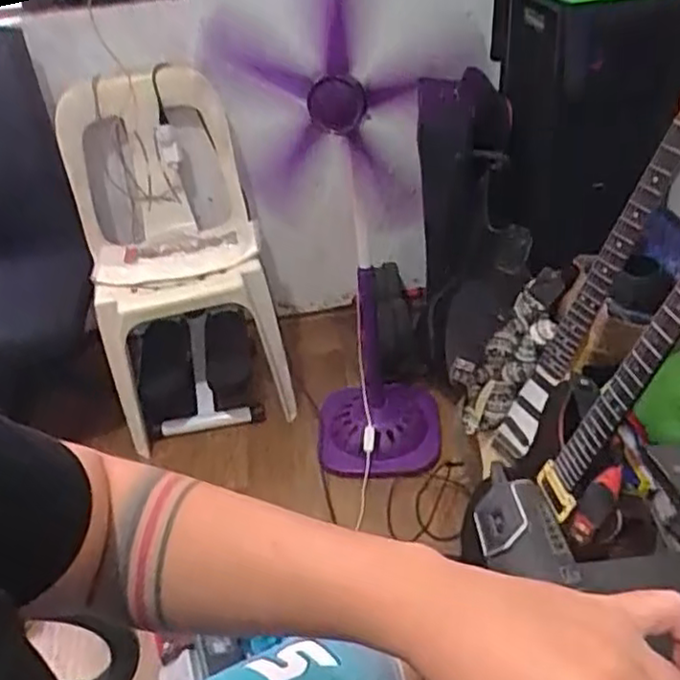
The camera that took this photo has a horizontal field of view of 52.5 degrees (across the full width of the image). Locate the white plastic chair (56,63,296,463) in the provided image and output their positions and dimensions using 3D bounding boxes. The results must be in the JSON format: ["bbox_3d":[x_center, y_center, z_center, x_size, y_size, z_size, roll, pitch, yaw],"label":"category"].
[{"bbox_3d":[-0.383,-0.155,1.641,0.395,0.784,0.442,-13,35,-8],"label":"white plastic chair"}]

